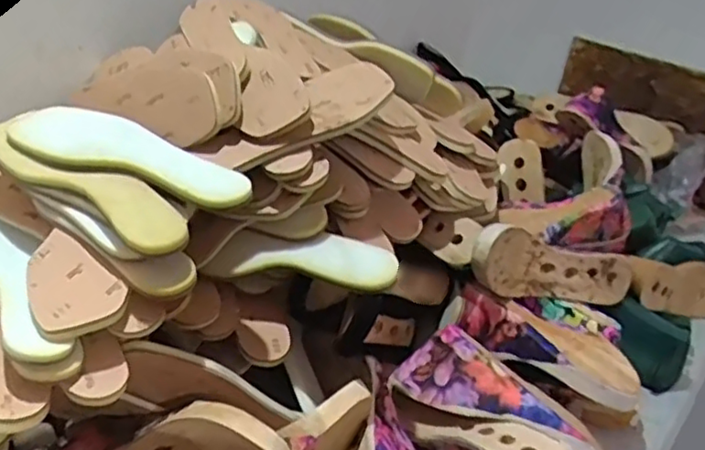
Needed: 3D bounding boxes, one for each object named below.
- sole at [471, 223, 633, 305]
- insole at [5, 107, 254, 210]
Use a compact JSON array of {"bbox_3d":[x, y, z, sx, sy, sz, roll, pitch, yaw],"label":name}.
[{"bbox_3d":[0.238,0.055,0.784,0.239,0.079,0.053,13,28,-22],"label":"sole"},{"bbox_3d":[-0.201,-0.066,0.591,0.249,0.025,0.067,15,32,14],"label":"insole"}]

